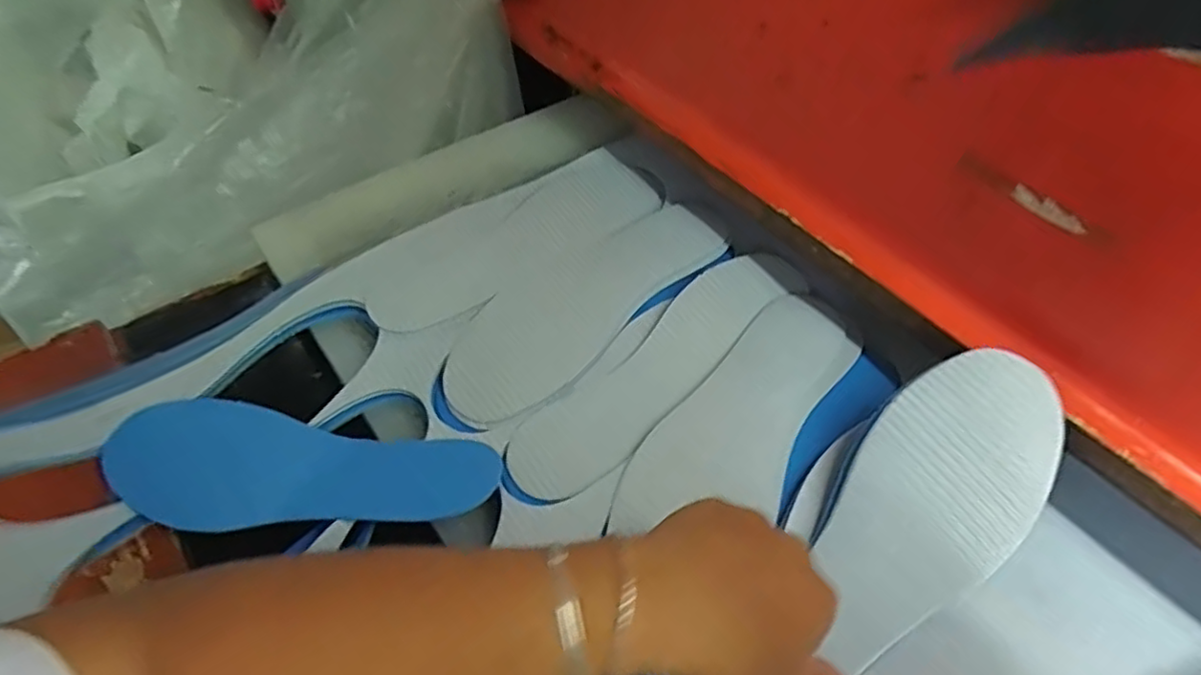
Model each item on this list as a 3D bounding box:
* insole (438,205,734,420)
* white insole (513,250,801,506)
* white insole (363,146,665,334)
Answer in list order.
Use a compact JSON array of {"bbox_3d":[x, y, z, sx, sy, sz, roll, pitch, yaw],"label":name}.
[{"bbox_3d":[-0.009,-0.034,0.529,0.095,0.010,0.269,37,61,26],"label":"insole"},{"bbox_3d":[0.047,0.017,0.490,0.272,0.010,0.066,-38,61,-25],"label":"white insole"},{"bbox_3d":[-0.067,-0.091,0.559,0.268,0.022,0.092,-33,59,-22],"label":"white insole"}]

